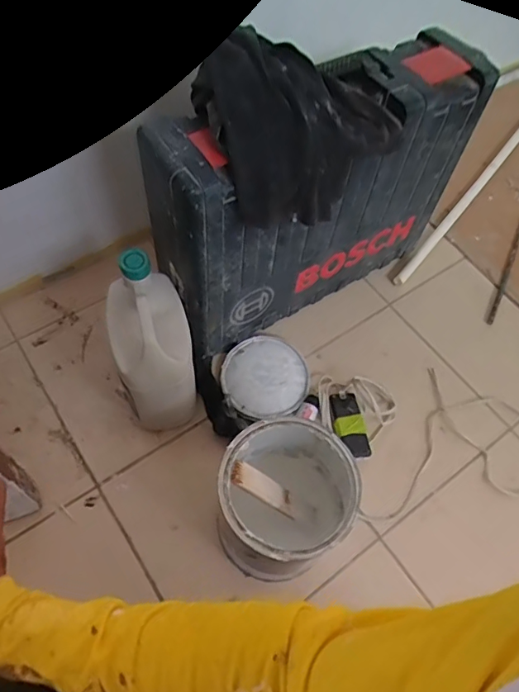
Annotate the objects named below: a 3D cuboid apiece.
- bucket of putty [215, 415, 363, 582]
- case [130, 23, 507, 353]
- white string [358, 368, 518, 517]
[{"bbox_3d":[0.032,0.206,0.690,0.159,0.213,0.177,32,63,14],"label":"bucket of putty"},{"bbox_3d":[0.078,-0.214,0.808,0.483,0.395,0.162,-31,66,-20],"label":"case"},{"bbox_3d":[0.339,0.199,0.831,0.242,0.012,0.310,28,62,12],"label":"white string"}]

